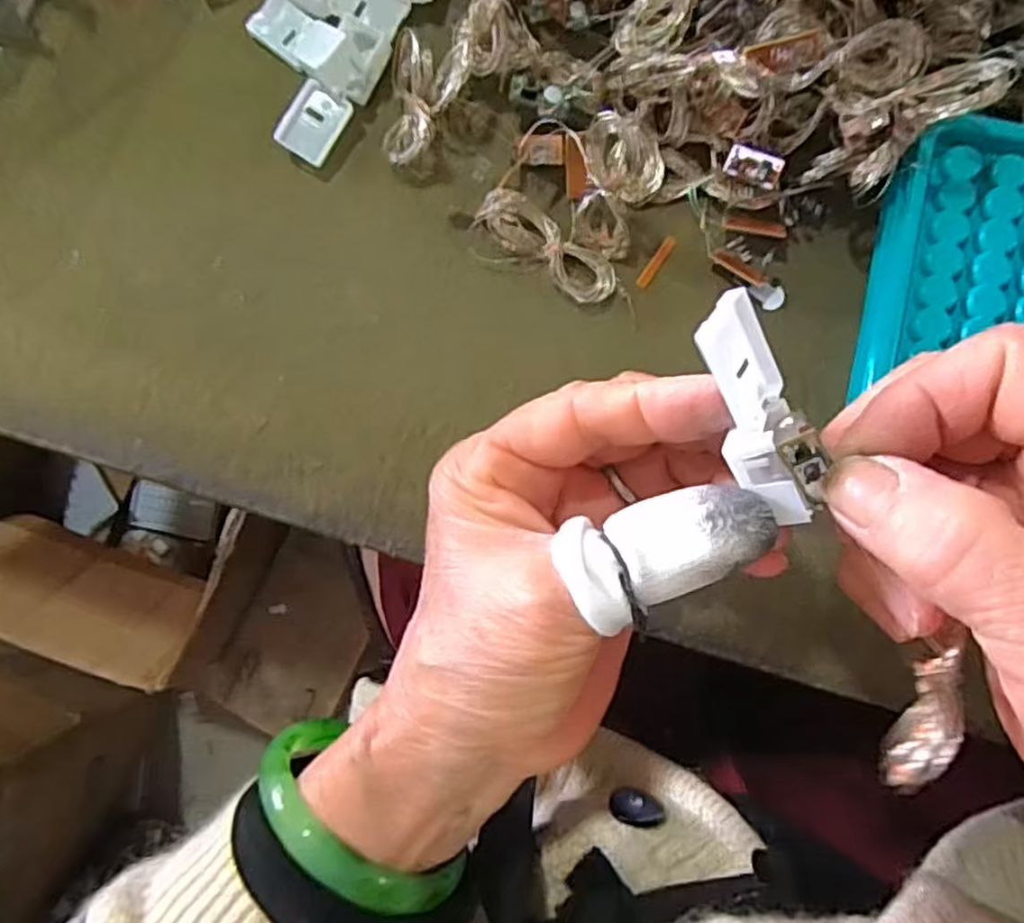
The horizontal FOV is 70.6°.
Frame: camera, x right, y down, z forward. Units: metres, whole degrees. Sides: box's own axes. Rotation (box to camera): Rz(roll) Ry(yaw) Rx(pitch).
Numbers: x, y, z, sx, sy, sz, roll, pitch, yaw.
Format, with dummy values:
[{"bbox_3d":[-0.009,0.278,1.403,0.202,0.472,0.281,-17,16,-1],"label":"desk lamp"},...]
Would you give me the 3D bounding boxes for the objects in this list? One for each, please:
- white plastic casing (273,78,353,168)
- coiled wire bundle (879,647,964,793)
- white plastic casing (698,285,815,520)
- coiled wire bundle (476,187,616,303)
[{"bbox_3d":[-0.075,-0.128,0.274,0.021,0.004,0.027,30,89,-12],"label":"white plastic casing"},{"bbox_3d":[0.093,0.057,0.161,0.008,0.011,0.037,39,59,4],"label":"coiled wire bundle"},{"bbox_3d":[0.056,-0.011,0.163,0.020,0.015,0.054,-21,104,3],"label":"white plastic casing"},{"bbox_3d":[0.013,-0.079,0.266,0.056,0.013,0.018,37,87,5],"label":"coiled wire bundle"}]

